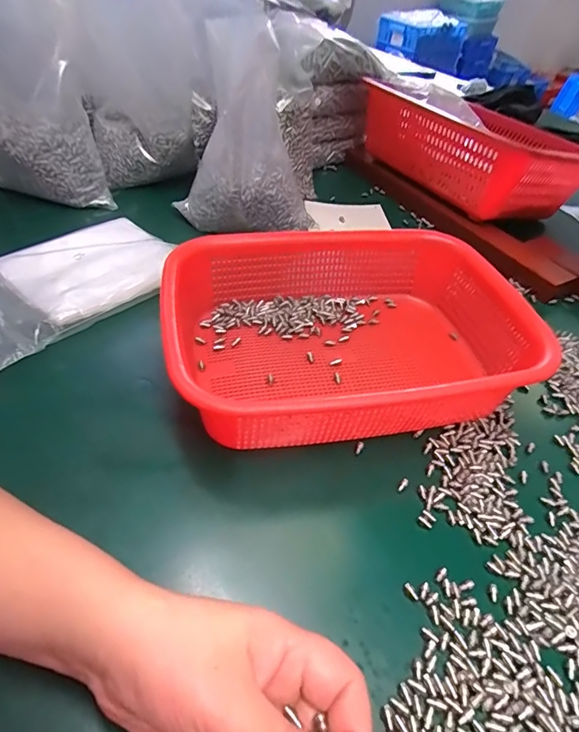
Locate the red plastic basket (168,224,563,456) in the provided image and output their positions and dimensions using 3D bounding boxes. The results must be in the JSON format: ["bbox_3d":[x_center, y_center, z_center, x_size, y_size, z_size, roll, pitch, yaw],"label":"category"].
[{"bbox_3d":[0.042,-0.032,0.369,0.271,0.072,0.211,-10,48,-15],"label":"red plastic basket"}]

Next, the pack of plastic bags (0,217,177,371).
[{"bbox_3d":[-0.226,-0.079,0.434,0.154,0.025,0.221,36,53,26],"label":"pack of plastic bags"}]

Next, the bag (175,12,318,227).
[{"bbox_3d":[-0.052,-0.251,0.488,0.137,0.197,0.096,35,53,25],"label":"bag"}]

